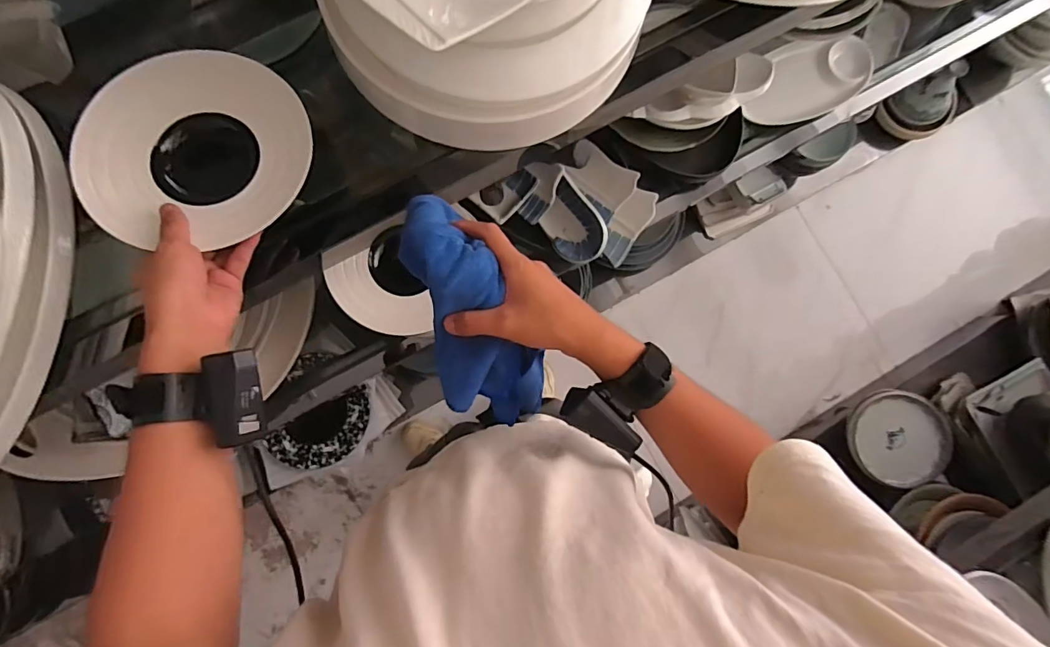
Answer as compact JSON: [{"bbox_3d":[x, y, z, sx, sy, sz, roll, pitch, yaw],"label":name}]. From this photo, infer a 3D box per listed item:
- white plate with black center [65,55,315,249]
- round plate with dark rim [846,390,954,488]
[{"bbox_3d":[-0.294,-0.157,0.429,0.191,0.038,0.177,0,86,-3],"label":"white plate with black center"},{"bbox_3d":[0.982,0.297,1.246,0.256,0.044,0.234,3,92,-6],"label":"round plate with dark rim"}]

